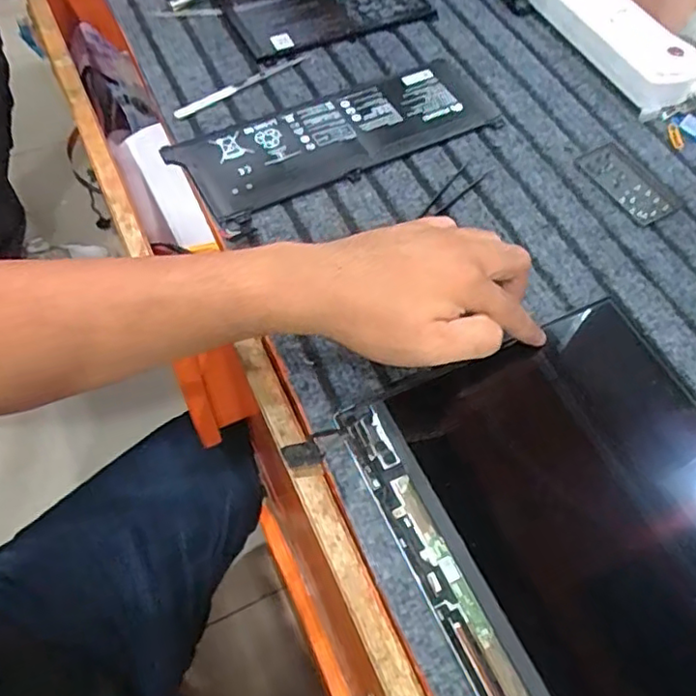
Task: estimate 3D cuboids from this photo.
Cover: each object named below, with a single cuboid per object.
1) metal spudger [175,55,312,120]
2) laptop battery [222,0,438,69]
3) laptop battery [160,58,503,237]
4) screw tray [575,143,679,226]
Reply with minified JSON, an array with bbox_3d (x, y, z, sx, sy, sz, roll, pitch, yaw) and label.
[{"bbox_3d":[-0.087,-0.225,0.531,0.134,0.004,0.011,-34,66,-21],"label":"metal spudger"},{"bbox_3d":[-0.015,-0.321,0.587,0.187,0.010,0.098,-22,63,-15],"label":"laptop battery"},{"bbox_3d":[-0.004,-0.176,0.503,0.260,0.010,0.095,-26,64,-18],"label":"laptop battery"},{"bbox_3d":[0.221,-0.131,0.492,0.044,0.004,0.080,-25,64,-17],"label":"screw tray"}]

